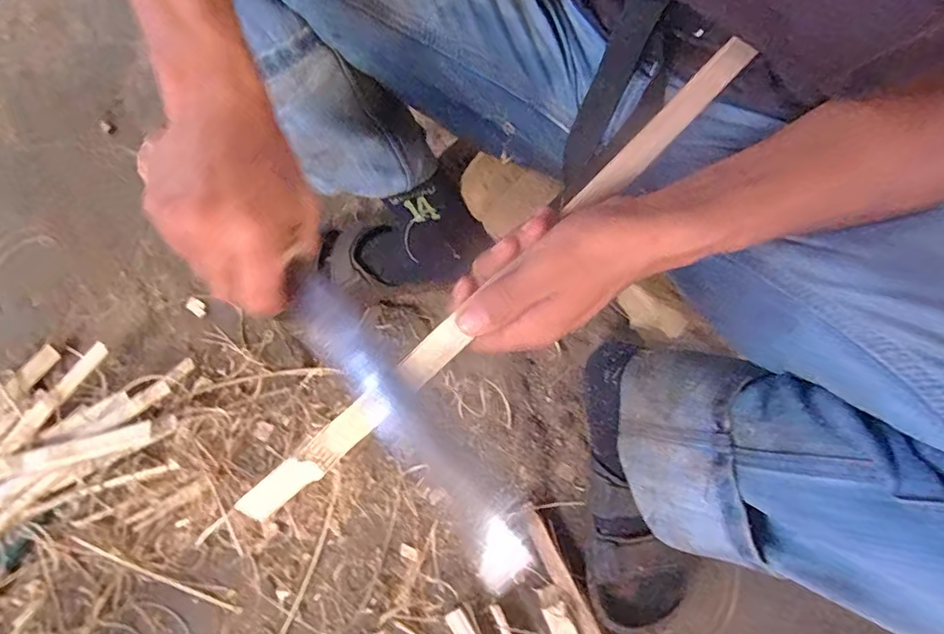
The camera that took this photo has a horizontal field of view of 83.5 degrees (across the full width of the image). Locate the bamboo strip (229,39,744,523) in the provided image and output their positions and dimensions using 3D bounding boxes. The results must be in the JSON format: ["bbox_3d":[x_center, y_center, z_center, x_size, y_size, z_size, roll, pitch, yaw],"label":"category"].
[{"bbox_3d":[0.025,-0.026,0.292,0.374,0.005,0.022,-44,118,-6],"label":"bamboo strip"}]

